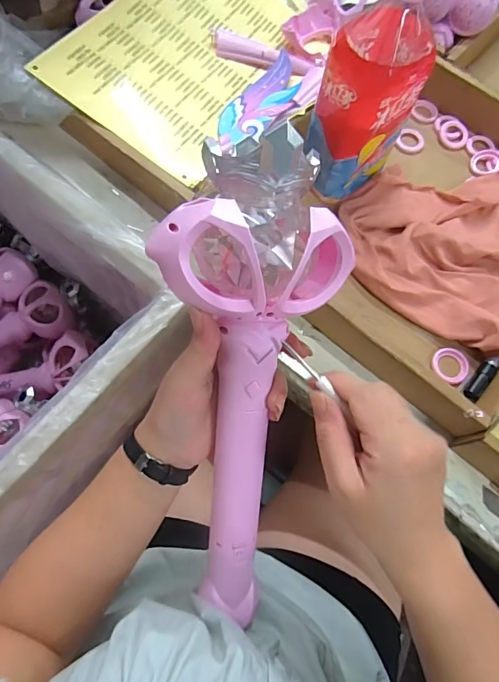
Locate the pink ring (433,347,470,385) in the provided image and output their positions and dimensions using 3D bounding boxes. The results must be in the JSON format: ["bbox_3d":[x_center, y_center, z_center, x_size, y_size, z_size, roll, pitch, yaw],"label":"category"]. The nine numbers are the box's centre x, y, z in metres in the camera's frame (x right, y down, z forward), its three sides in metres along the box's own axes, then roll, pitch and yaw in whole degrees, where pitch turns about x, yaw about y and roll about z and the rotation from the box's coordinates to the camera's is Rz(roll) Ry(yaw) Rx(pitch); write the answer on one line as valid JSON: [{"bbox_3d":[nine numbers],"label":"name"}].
[{"bbox_3d":[0.203,0.026,0.439,0.036,0.008,0.036,1,70,-4],"label":"pink ring"}]

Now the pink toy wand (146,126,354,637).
[{"bbox_3d":[-0.003,0.048,0.293,0.109,0.045,0.336,3,111,-2],"label":"pink toy wand"}]

